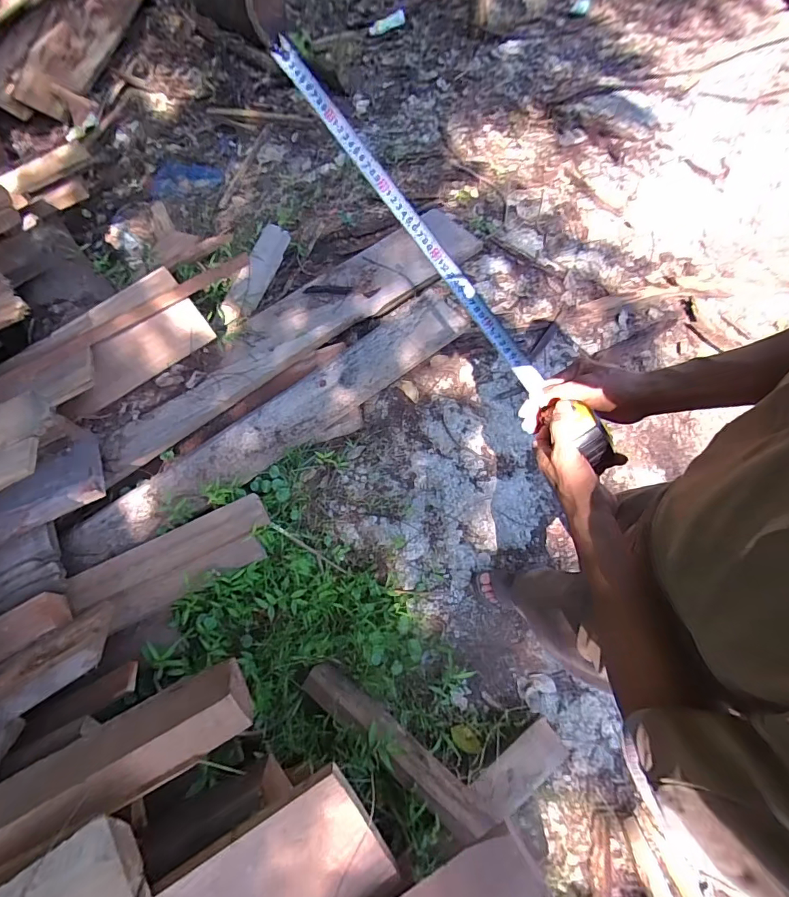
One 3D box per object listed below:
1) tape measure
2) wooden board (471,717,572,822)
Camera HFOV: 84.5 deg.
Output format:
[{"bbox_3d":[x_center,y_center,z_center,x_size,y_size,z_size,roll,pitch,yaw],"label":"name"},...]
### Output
[{"bbox_3d":[0.050,-0.218,0.498,0.036,0.061,0.601,-36,86,-14],"label":"tape measure"},{"bbox_3d":[0.303,0.765,1.042,0.233,0.028,0.098,-37,68,-8],"label":"wooden board"}]

